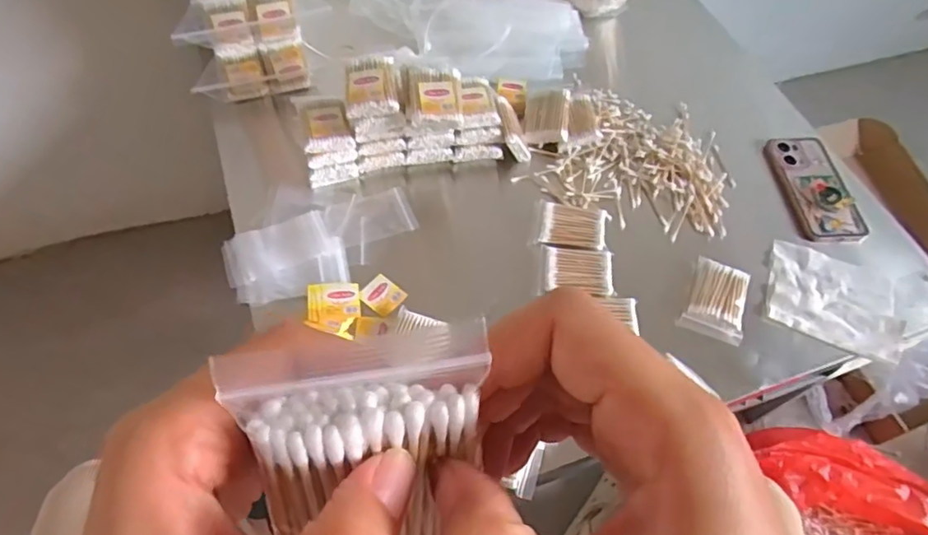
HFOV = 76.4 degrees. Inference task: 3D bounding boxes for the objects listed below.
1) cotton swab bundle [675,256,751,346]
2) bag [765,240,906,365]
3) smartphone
[{"bbox_3d":[0.289,0.037,0.670,0.066,0.028,0.087,24,60,12],"label":"cotton swab bundle"},{"bbox_3d":[0.429,0.037,0.680,0.146,0.010,0.121,20,59,10],"label":"bag"},{"bbox_3d":[0.452,-0.104,0.761,0.087,0.017,0.161,-2,58,-4],"label":"smartphone"}]

